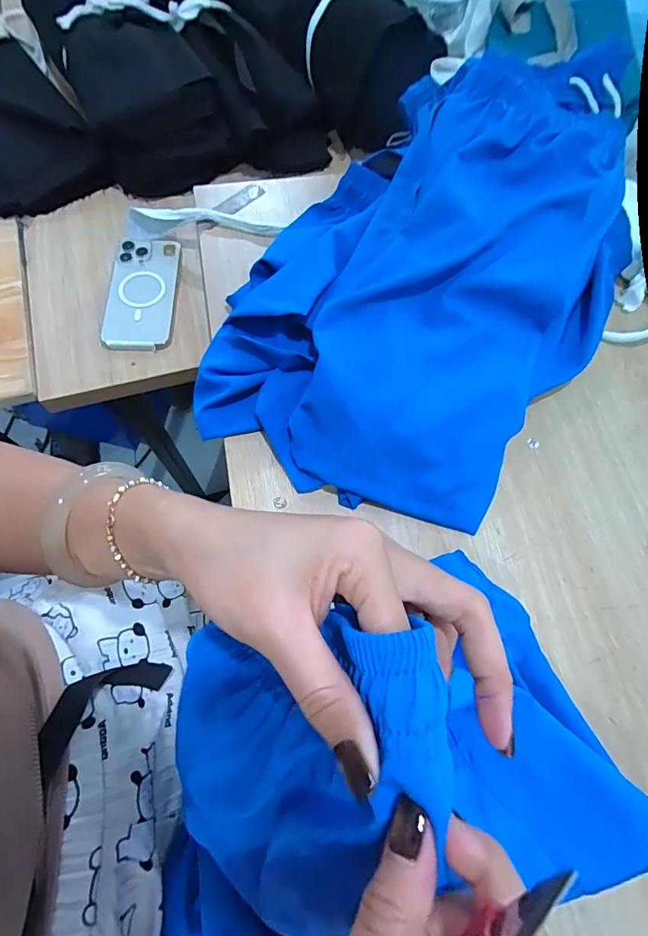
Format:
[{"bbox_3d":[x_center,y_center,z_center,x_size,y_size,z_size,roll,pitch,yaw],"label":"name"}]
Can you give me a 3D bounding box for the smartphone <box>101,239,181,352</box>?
[{"bbox_3d":[-0.219,-0.212,0.537,0.074,0.010,0.158,-1,68,-4],"label":"smartphone"}]

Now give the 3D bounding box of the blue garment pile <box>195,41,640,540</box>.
[{"bbox_3d":[0.119,-0.205,0.455,0.321,0.136,0.515,36,71,10],"label":"blue garment pile"}]

